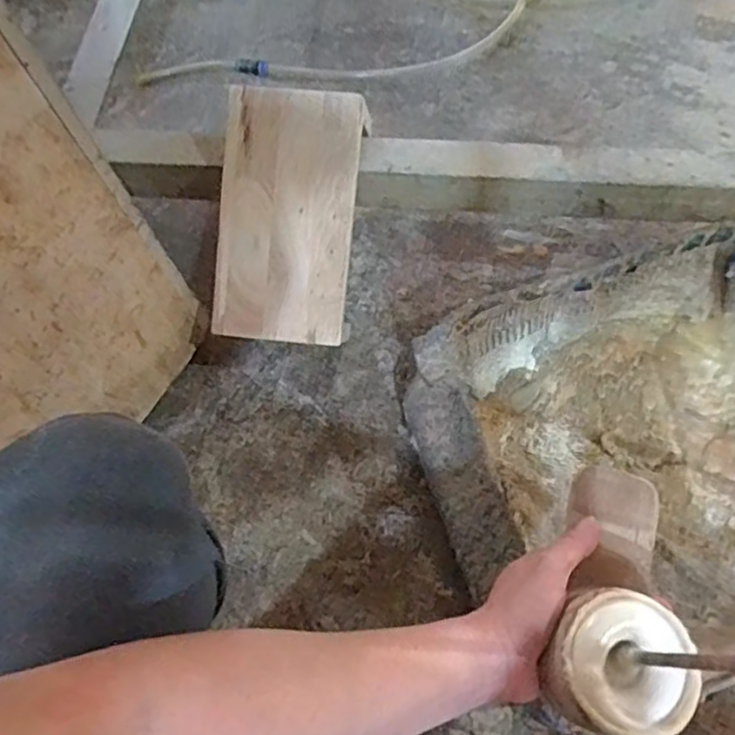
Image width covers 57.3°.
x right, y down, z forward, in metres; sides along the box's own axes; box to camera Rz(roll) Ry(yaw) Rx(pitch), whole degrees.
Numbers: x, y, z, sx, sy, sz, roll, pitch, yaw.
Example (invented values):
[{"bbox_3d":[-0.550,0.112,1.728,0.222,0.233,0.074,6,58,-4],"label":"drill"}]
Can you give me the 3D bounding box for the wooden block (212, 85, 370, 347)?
[{"bbox_3d":[-0.078,-0.144,0.652,0.129,0.016,0.234,7,97,3],"label":"wooden block"}]

